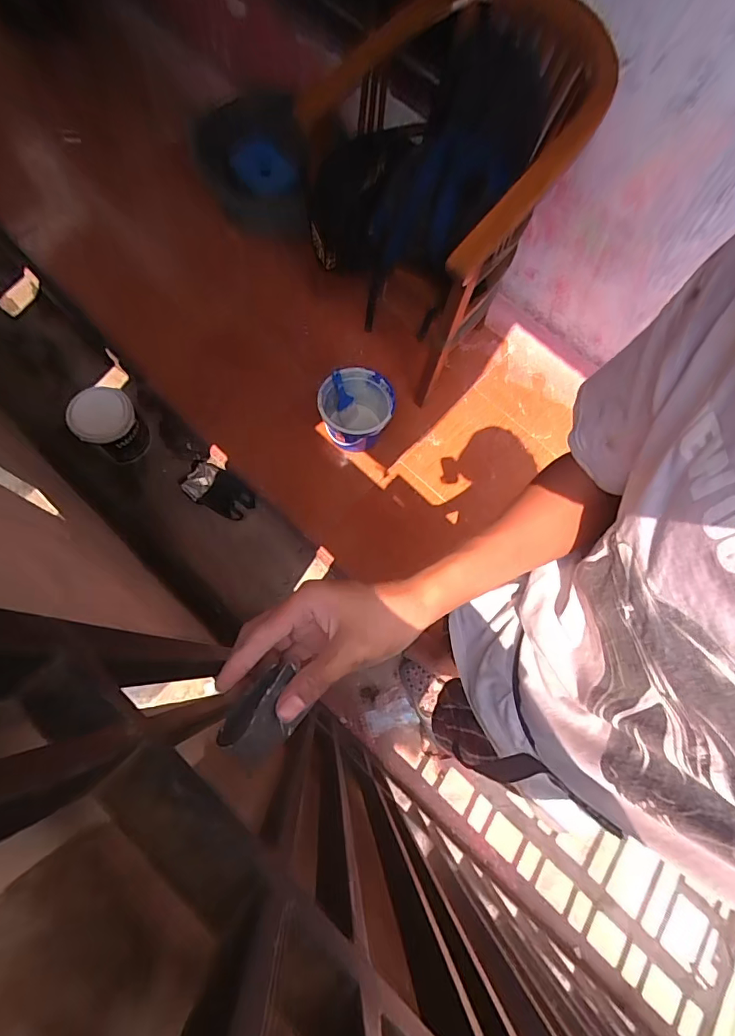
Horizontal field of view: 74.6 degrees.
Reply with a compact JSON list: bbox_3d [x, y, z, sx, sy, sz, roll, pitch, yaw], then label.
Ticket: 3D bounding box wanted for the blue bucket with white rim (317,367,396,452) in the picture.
[{"bbox_3d":[-0.034,-0.324,1.552,0.225,0.224,0.227,2,71,-6],"label":"blue bucket with white rim"}]

